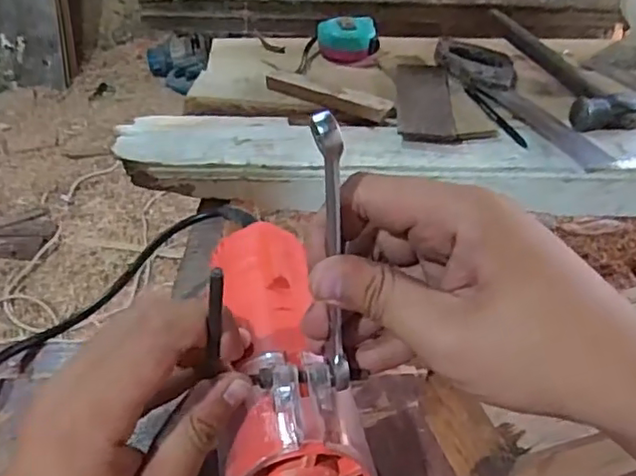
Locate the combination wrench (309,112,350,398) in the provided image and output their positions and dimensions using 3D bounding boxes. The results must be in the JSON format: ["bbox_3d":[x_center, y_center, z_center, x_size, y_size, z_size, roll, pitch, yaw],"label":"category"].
[{"bbox_3d":[0.006,0.011,0.248,0.010,0.125,0.006,-14,29,-22],"label":"combination wrench"}]

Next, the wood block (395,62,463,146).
[{"bbox_3d":[0.122,-0.162,0.709,0.064,0.015,0.204,5,38,2],"label":"wood block"}]

